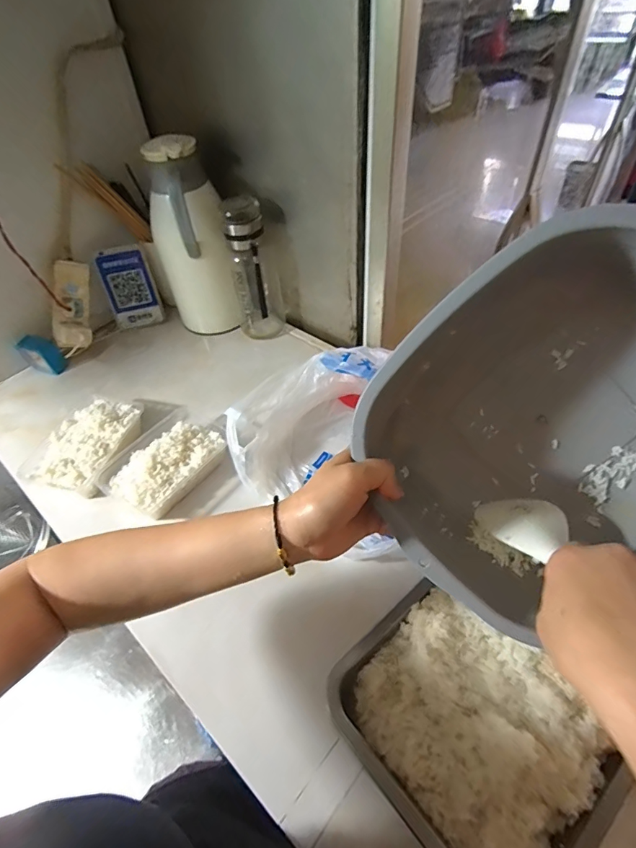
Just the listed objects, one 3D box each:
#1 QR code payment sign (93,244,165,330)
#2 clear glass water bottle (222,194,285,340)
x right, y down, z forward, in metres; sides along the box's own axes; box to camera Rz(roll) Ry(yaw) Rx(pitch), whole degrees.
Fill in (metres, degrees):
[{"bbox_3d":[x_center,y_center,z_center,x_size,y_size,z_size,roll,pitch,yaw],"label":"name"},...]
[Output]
[{"bbox_3d":[-0.363,-0.255,0.836,0.092,0.155,0.049,-28,51,-17],"label":"QR code payment sign"},{"bbox_3d":[-0.111,-0.262,0.752,0.081,0.235,0.085,-12,48,-5],"label":"clear glass water bottle"}]

